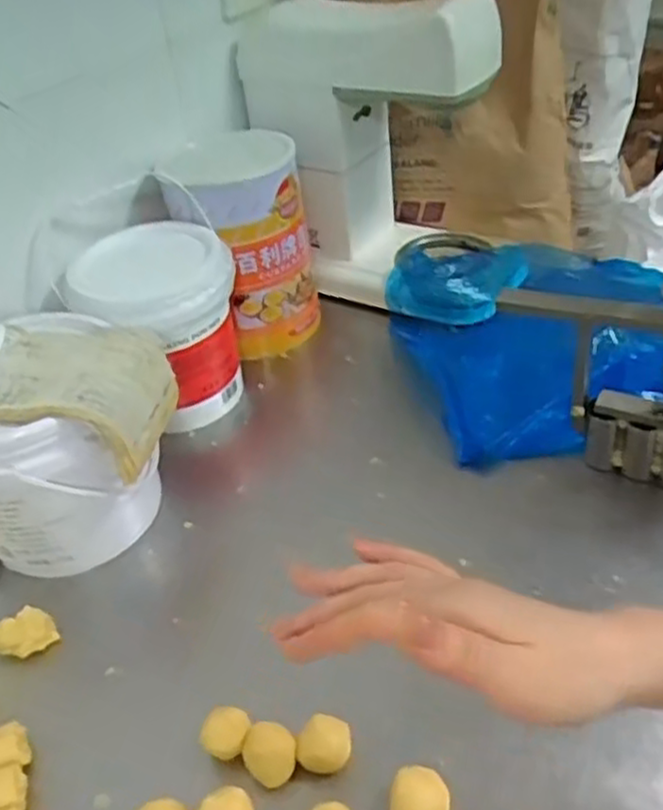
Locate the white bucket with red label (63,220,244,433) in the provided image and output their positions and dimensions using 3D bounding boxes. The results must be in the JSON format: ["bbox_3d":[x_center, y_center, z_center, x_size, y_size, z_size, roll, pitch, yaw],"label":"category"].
[{"bbox_3d":[-0.199,-0.090,0.907,0.165,0.195,0.165,-3,41,3],"label":"white bucket with red label"}]

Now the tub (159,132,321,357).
[{"bbox_3d":[-0.117,-0.215,1.014,0.166,0.250,0.175,-3,41,3],"label":"tub"}]

